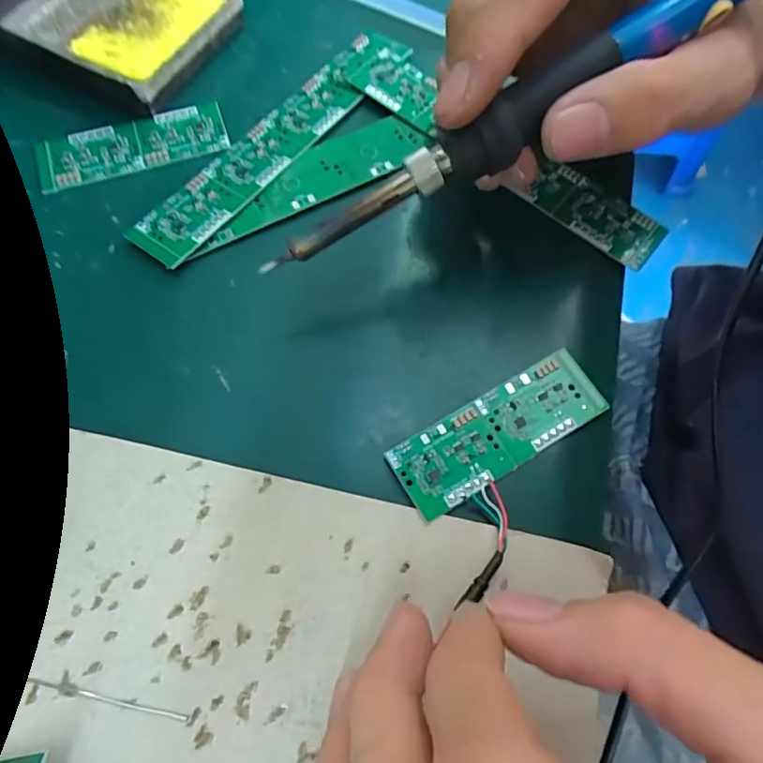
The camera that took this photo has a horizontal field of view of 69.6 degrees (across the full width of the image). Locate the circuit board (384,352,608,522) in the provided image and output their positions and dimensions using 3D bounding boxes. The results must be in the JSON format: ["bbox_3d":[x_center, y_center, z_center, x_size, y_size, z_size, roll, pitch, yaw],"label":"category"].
[{"bbox_3d":[0.038,0.016,0.178,0.072,0.004,0.025,-29,73,-13],"label":"circuit board"}]

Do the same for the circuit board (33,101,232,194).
[{"bbox_3d":[-0.098,-0.094,0.216,0.072,0.004,0.024,-18,71,-10],"label":"circuit board"}]

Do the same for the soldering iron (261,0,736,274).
[{"bbox_3d":[0.054,-0.087,0.157,0.202,0.015,0.014,-31,72,6],"label":"soldering iron"}]

